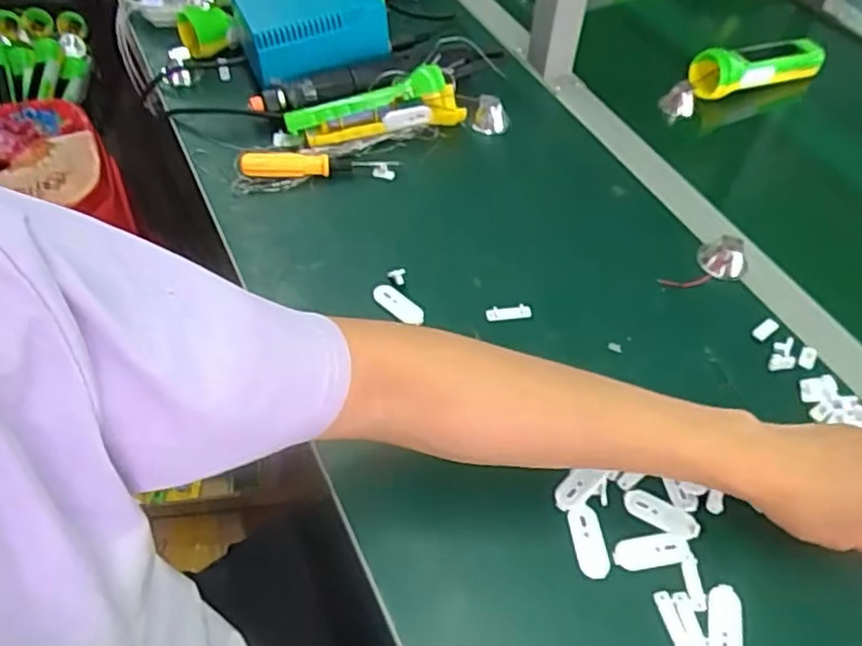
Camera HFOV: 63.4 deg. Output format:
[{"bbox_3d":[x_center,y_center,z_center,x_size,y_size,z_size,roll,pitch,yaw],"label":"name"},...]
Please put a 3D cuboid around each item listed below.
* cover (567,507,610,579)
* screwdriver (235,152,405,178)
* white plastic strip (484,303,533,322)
[{"bbox_3d":[0.104,0.144,0.460,0.020,0.004,0.045,-4,52,-6],"label":"cover"},{"bbox_3d":[-0.106,-0.149,0.670,0.146,0.022,0.023,-4,52,-6],"label":"screwdriver"},{"bbox_3d":[0.065,-0.009,0.579,0.038,0.006,0.012,-4,50,-9],"label":"white plastic strip"}]

